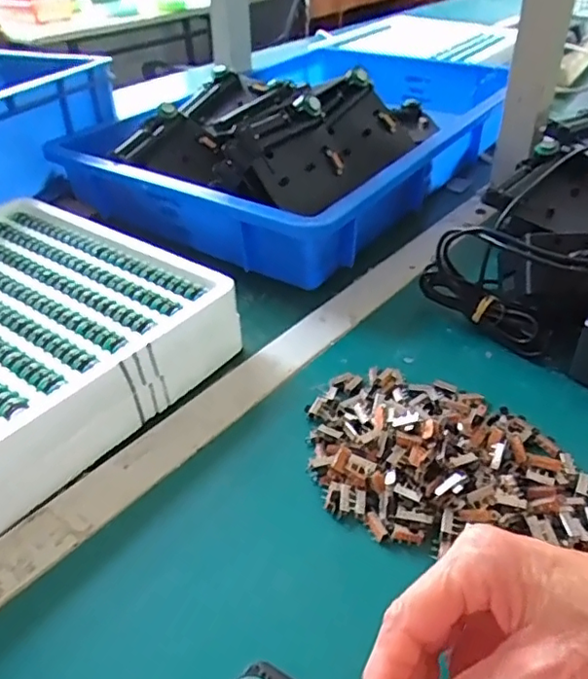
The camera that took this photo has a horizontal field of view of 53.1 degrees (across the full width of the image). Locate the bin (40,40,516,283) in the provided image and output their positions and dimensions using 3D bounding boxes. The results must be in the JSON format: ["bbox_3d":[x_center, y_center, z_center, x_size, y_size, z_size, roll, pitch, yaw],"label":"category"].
[{"bbox_3d":[0.028,-0.284,0.748,0.374,0.128,0.579,19,42,25],"label":"bin"}]

